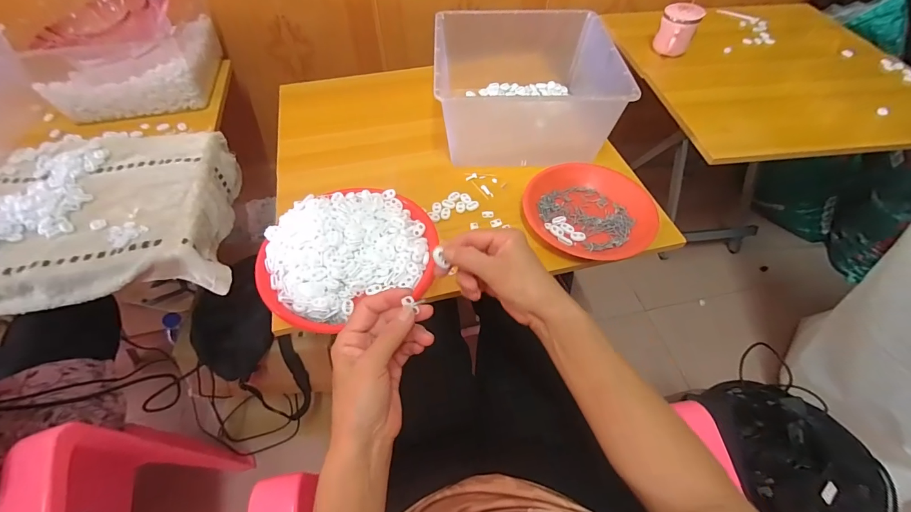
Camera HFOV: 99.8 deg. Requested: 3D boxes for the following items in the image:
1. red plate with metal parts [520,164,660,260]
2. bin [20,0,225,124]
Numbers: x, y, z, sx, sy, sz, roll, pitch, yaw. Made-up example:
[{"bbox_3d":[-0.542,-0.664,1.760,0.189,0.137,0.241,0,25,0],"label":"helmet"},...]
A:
[{"bbox_3d":[0.208,-0.070,0.593,0.194,0.041,0.181,-11,55,-8],"label":"red plate with metal parts"},{"bbox_3d":[-0.652,-0.421,0.774,0.277,0.142,0.281,-8,54,-6],"label":"bin"}]

